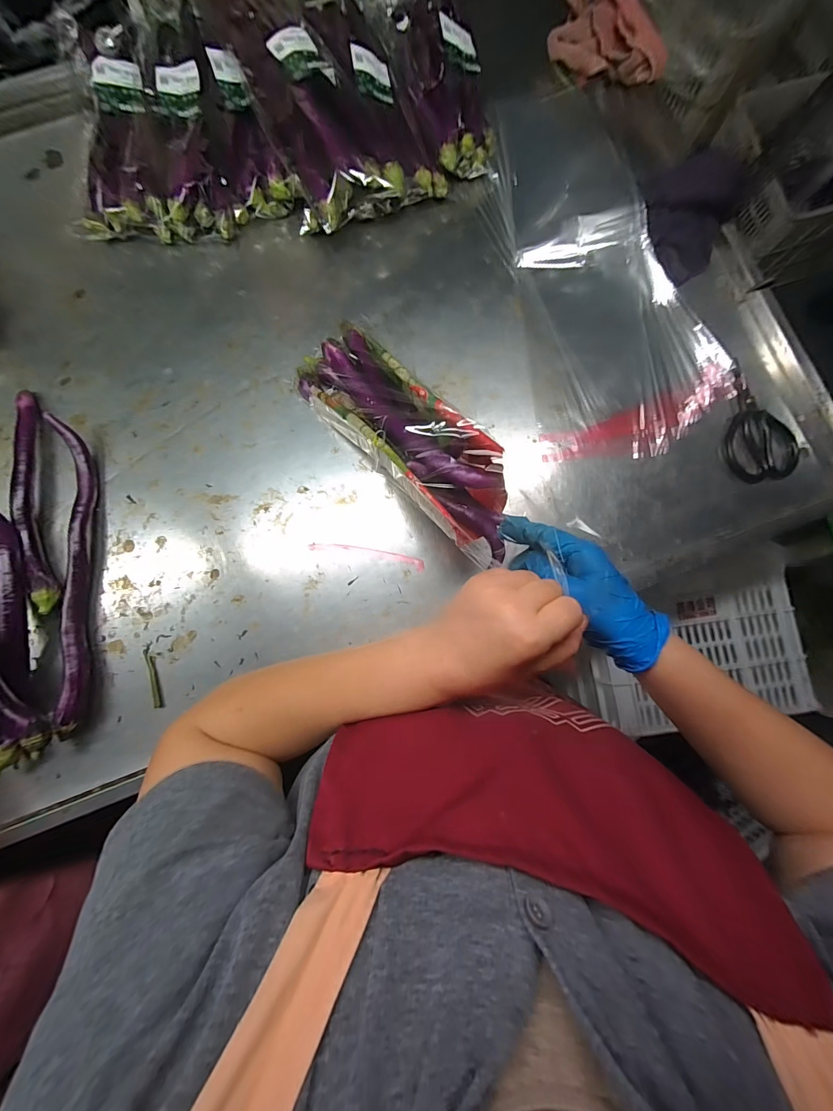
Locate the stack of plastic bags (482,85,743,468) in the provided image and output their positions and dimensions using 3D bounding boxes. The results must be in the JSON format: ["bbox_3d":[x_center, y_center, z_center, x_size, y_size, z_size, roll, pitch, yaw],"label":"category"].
[{"bbox_3d":[0.276,-0.447,0.568,0.288,0.033,0.607,-11,83,-2],"label":"stack of plastic bags"}]

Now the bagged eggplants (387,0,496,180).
[{"bbox_3d":[0.037,-0.735,0.583,0.118,0.082,0.319,-10,83,-2],"label":"bagged eggplants"}]

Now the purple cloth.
[{"bbox_3d":[0.407,-0.506,0.547,0.123,0.067,0.144,-33,85,-5],"label":"purple cloth"}]

